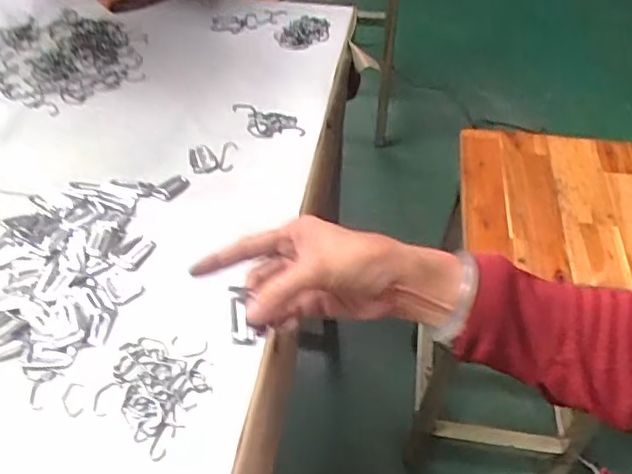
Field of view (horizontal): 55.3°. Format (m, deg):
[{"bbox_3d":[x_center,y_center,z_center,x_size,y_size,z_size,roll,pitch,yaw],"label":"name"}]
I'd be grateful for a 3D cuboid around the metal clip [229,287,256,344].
[{"bbox_3d":[-0.049,0.051,0.388,0.014,0.010,0.038,-9,77,-9],"label":"metal clip"}]

